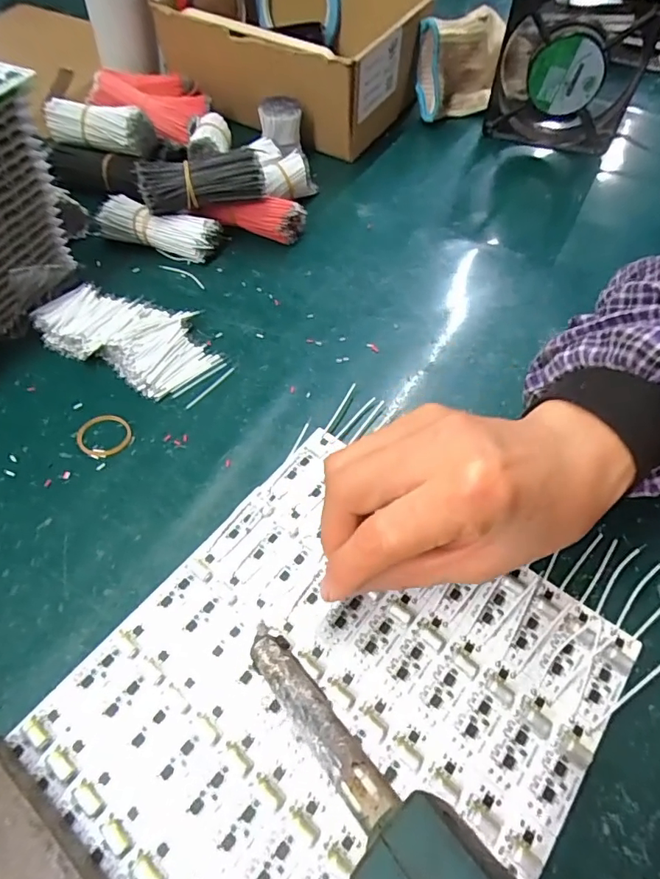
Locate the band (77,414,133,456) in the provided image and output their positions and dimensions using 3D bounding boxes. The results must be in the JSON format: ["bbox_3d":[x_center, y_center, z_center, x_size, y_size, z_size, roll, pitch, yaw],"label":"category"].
[{"bbox_3d":[-0.136,-0.004,0.307,0.032,0.004,0.030,1,55,-1],"label":"band"}]

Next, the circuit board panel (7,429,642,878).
[{"bbox_3d":[0.003,0.112,0.226,0.192,0.005,0.202,34,61,21],"label":"circuit board panel"}]

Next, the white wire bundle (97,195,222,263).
[{"bbox_3d":[-0.135,-0.166,0.405,0.093,0.028,0.032,14,56,8],"label":"white wire bundle"}]

